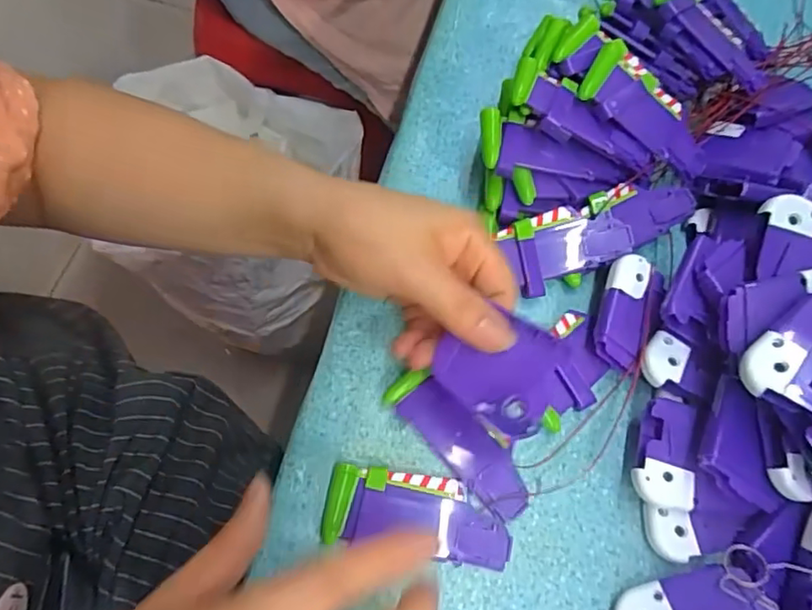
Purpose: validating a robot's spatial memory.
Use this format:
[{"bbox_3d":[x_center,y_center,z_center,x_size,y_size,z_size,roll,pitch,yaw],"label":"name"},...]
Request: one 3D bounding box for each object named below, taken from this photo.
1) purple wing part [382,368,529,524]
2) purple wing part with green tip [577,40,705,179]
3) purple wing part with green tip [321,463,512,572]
[{"bbox_3d":[0.029,0.069,0.307,0.031,0.008,0.087,-41,75,-17],"label":"purple wing part"},{"bbox_3d":[0.143,-0.112,0.348,0.088,0.007,0.046,41,70,-8],"label":"purple wing part with green tip"},{"bbox_3d":[0.007,0.103,0.290,0.088,0.013,0.038,9,65,0],"label":"purple wing part with green tip"}]

